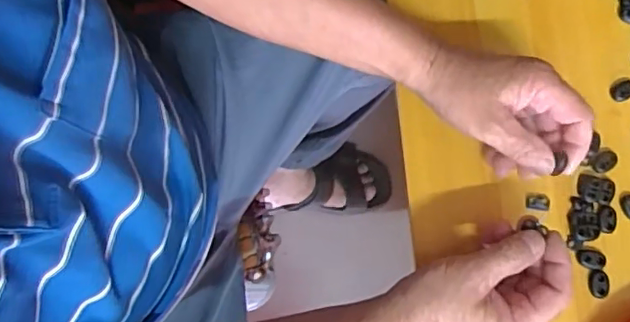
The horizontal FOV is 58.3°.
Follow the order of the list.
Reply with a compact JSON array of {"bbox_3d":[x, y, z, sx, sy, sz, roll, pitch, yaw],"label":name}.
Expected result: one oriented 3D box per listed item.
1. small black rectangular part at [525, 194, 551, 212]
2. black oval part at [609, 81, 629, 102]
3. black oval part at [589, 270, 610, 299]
[{"bbox_3d":[0.183,0.034,0.462,0.019,0.004,0.013,4,79,-1],"label":"small black rectangular part"},{"bbox_3d":[0.259,-0.059,0.474,0.021,0.004,0.016,-24,81,-6],"label":"black oval part"},{"bbox_3d":[0.229,0.099,0.453,0.015,0.007,0.022,4,79,-1],"label":"black oval part"}]

